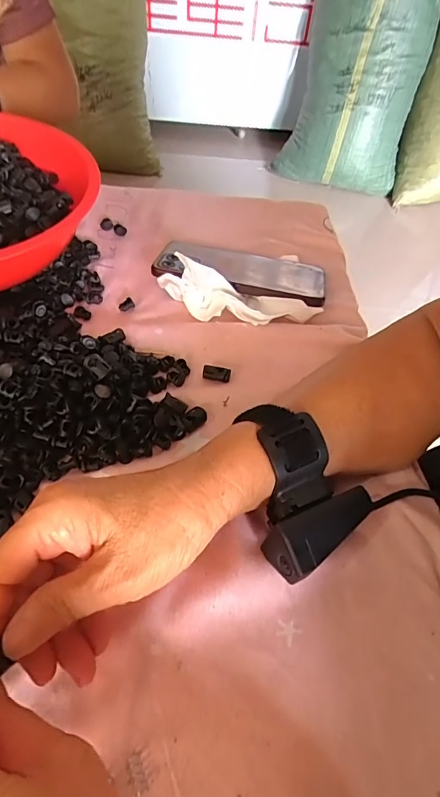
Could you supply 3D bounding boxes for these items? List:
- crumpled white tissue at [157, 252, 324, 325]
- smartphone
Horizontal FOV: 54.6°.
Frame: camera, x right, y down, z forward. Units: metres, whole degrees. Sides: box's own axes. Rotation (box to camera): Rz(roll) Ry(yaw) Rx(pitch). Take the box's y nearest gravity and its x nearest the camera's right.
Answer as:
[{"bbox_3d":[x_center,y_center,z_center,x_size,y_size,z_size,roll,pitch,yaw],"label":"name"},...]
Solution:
[{"bbox_3d":[0.018,-0.088,0.370,0.136,0.045,0.034,9,54,1],"label":"crumpled white tissue"},{"bbox_3d":[0.021,-0.124,0.413,0.162,0.011,0.081,12,42,1],"label":"smartphone"}]

